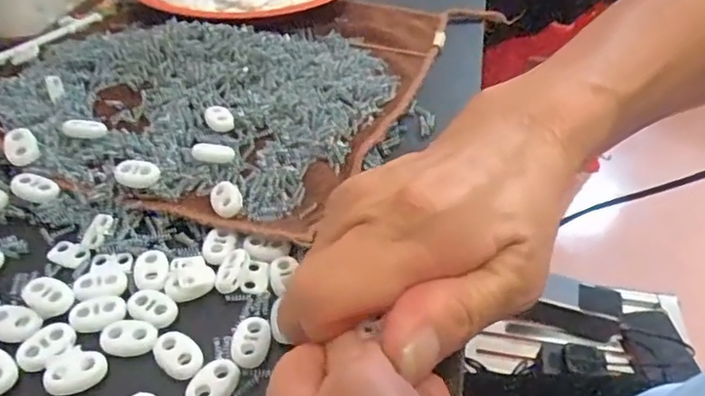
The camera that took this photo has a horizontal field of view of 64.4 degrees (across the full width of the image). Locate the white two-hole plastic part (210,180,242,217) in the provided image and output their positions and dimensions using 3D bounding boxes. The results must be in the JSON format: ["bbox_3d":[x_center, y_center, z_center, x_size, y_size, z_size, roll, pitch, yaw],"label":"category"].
[{"bbox_3d":[-0.064,0.000,0.285,0.015,0.006,0.021,-16,47,-18],"label":"white two-hole plastic part"}]

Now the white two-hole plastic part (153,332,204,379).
[{"bbox_3d":[-0.071,0.064,0.227,0.023,0.004,0.014,26,49,23],"label":"white two-hole plastic part"}]

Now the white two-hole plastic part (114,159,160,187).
[{"bbox_3d":[-0.112,-0.012,0.293,0.023,0.011,0.011,-2,44,-4],"label":"white two-hole plastic part"}]

